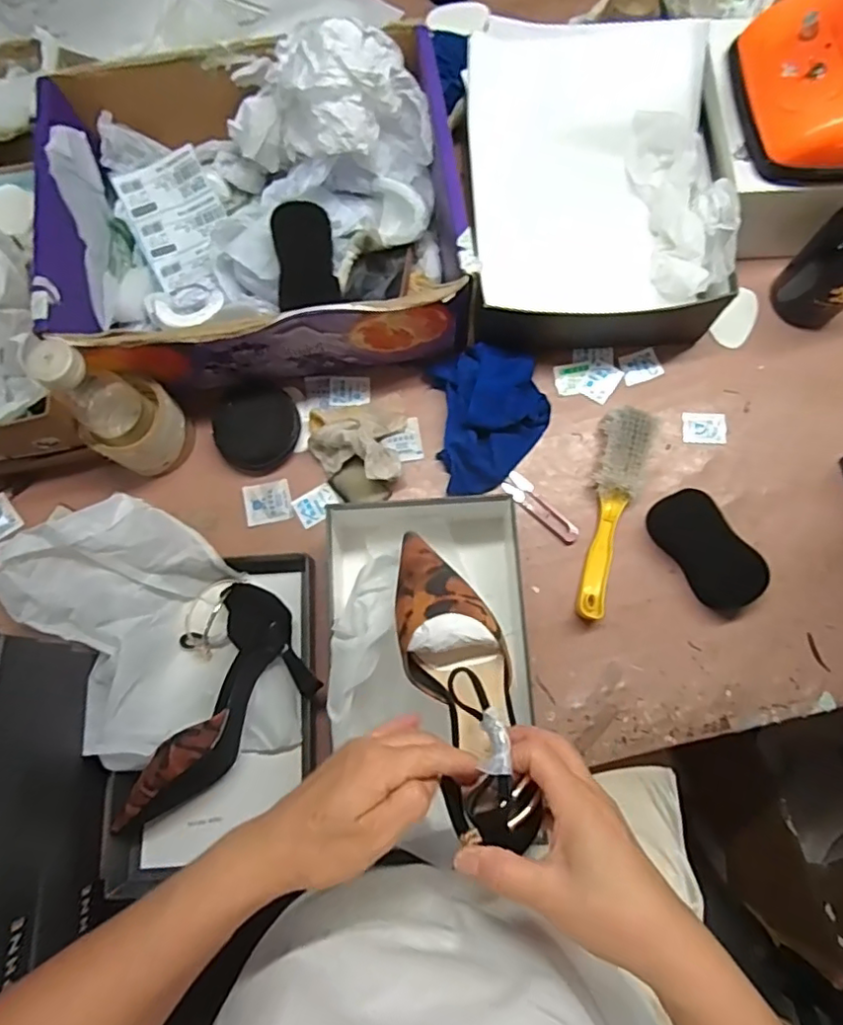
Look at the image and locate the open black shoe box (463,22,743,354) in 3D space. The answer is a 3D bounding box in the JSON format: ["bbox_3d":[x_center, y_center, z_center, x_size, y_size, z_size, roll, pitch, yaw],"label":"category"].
[{"bbox_3d":[0.180,-0.347,0.661,0.253,0.116,0.314,-3,77,0],"label":"open black shoe box"}]

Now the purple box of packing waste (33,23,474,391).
[{"bbox_3d":[-0.169,-0.314,0.628,0.394,0.170,0.330,-9,77,-1],"label":"purple box of packing waste"}]

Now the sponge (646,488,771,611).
[{"bbox_3d":[0.291,0.037,0.610,0.064,0.032,0.131,-31,78,-6],"label":"sponge"}]

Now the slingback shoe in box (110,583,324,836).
[{"bbox_3d":[-0.178,0.194,0.558,0.124,0.088,0.240,21,78,6],"label":"slingback shoe in box"}]

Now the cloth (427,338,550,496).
[{"bbox_3d":[0.078,-0.101,0.640,0.122,0.048,0.153,-6,77,0],"label":"cloth"}]

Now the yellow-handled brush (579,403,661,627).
[{"bbox_3d":[0.195,-0.002,0.620,0.060,0.032,0.222,18,78,5],"label":"yellow-handled brush"}]

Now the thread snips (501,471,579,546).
[{"bbox_3d":[0.127,-0.004,0.638,0.026,0.004,0.097,-42,80,-8],"label":"thread snips"}]

